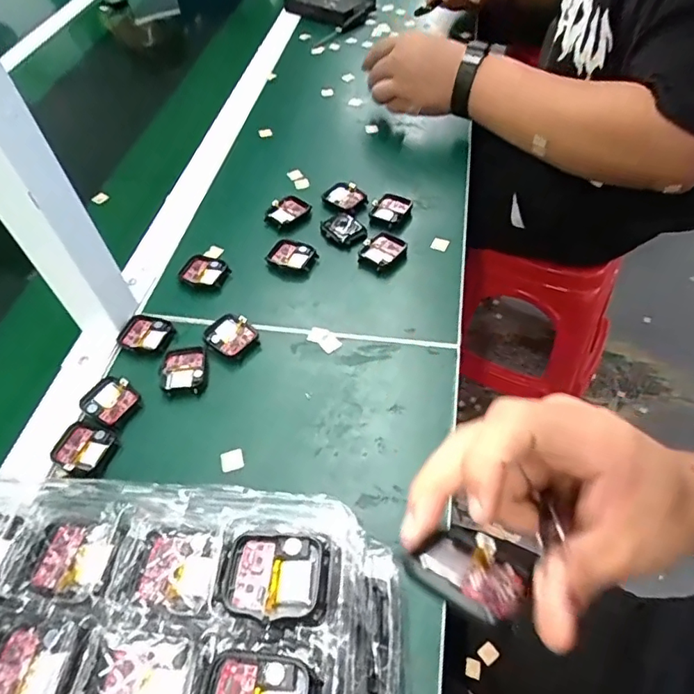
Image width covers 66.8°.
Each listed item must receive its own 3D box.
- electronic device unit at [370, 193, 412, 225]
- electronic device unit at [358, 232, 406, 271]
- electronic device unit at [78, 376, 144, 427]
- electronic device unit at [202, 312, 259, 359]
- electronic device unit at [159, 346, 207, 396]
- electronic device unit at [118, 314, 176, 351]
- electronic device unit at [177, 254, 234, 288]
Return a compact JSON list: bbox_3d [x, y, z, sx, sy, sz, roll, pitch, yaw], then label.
[{"bbox_3d":[0.045,-0.146,0.565,0.033,0.015,0.045,24,57,21],"label":"electronic device unit"},{"bbox_3d":[0.034,-0.097,0.529,0.037,0.010,0.042,32,61,25],"label":"electronic device unit"},{"bbox_3d":[-0.196,0.044,0.435,0.045,0.007,0.038,26,58,22],"label":"electronic device unit"},{"bbox_3d":[-0.104,-0.010,0.471,0.042,0.011,0.037,29,60,24],"label":"electronic device unit"},{"bbox_3d":[-0.141,0.021,0.453,0.038,0.007,0.047,-7,52,-2],"label":"electronic device unit"},{"bbox_3d":[-0.180,-0.011,0.475,0.048,0.007,0.039,15,55,15],"label":"electronic device unit"},{"bbox_3d":[-0.142,-0.074,0.526,0.046,0.010,0.037,12,54,13],"label":"electronic device unit"}]

